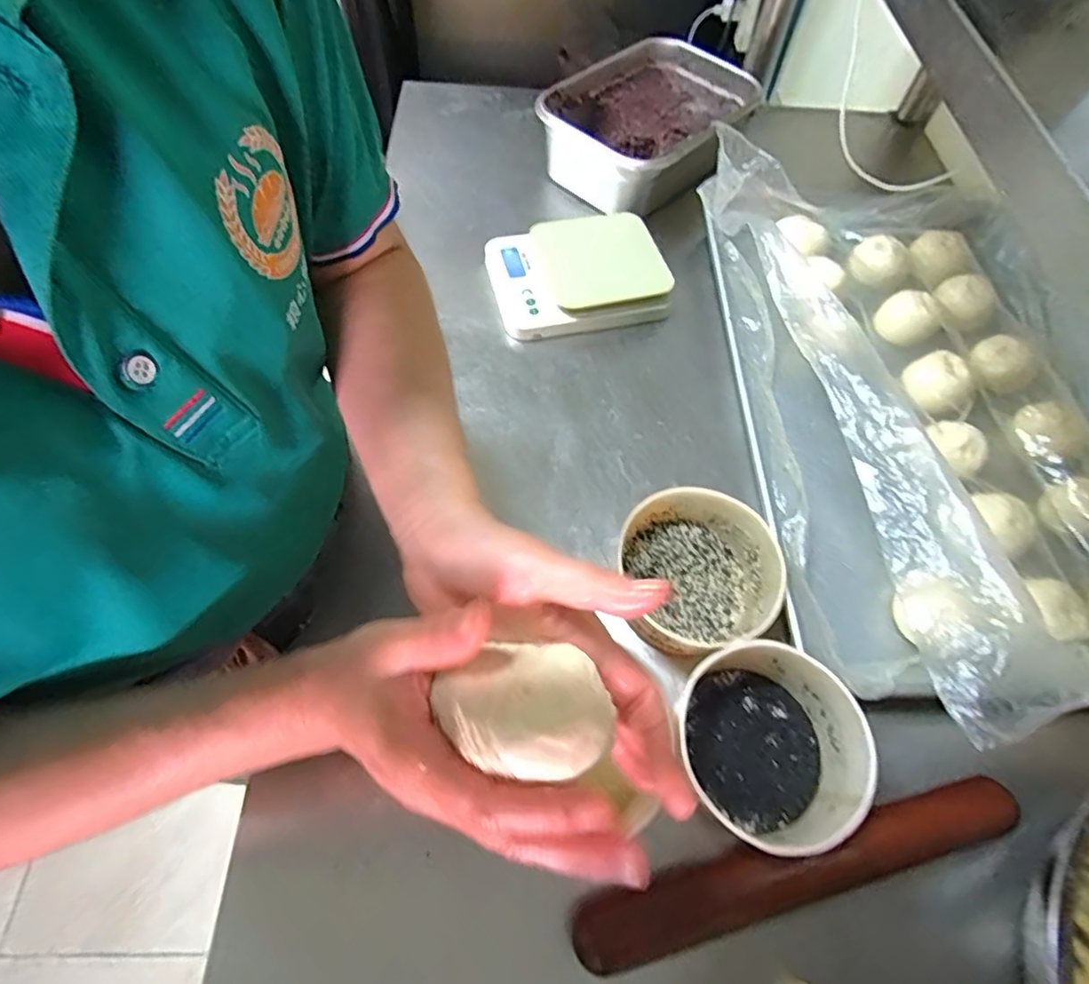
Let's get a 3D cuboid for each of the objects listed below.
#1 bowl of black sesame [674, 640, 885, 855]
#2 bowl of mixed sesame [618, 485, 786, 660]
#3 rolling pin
[{"bbox_3d":[0.161,0.181,0.425,0.116,0.071,0.136,-41,69,-20],"label":"bowl of black sesame"},{"bbox_3d":[0.127,0.066,0.477,0.121,0.063,0.130,0,62,0],"label":"bowl of mixed sesame"},{"bbox_3d":[0.177,0.257,0.392,0.316,0.029,0.042,-12,62,-7],"label":"rolling pin"}]

